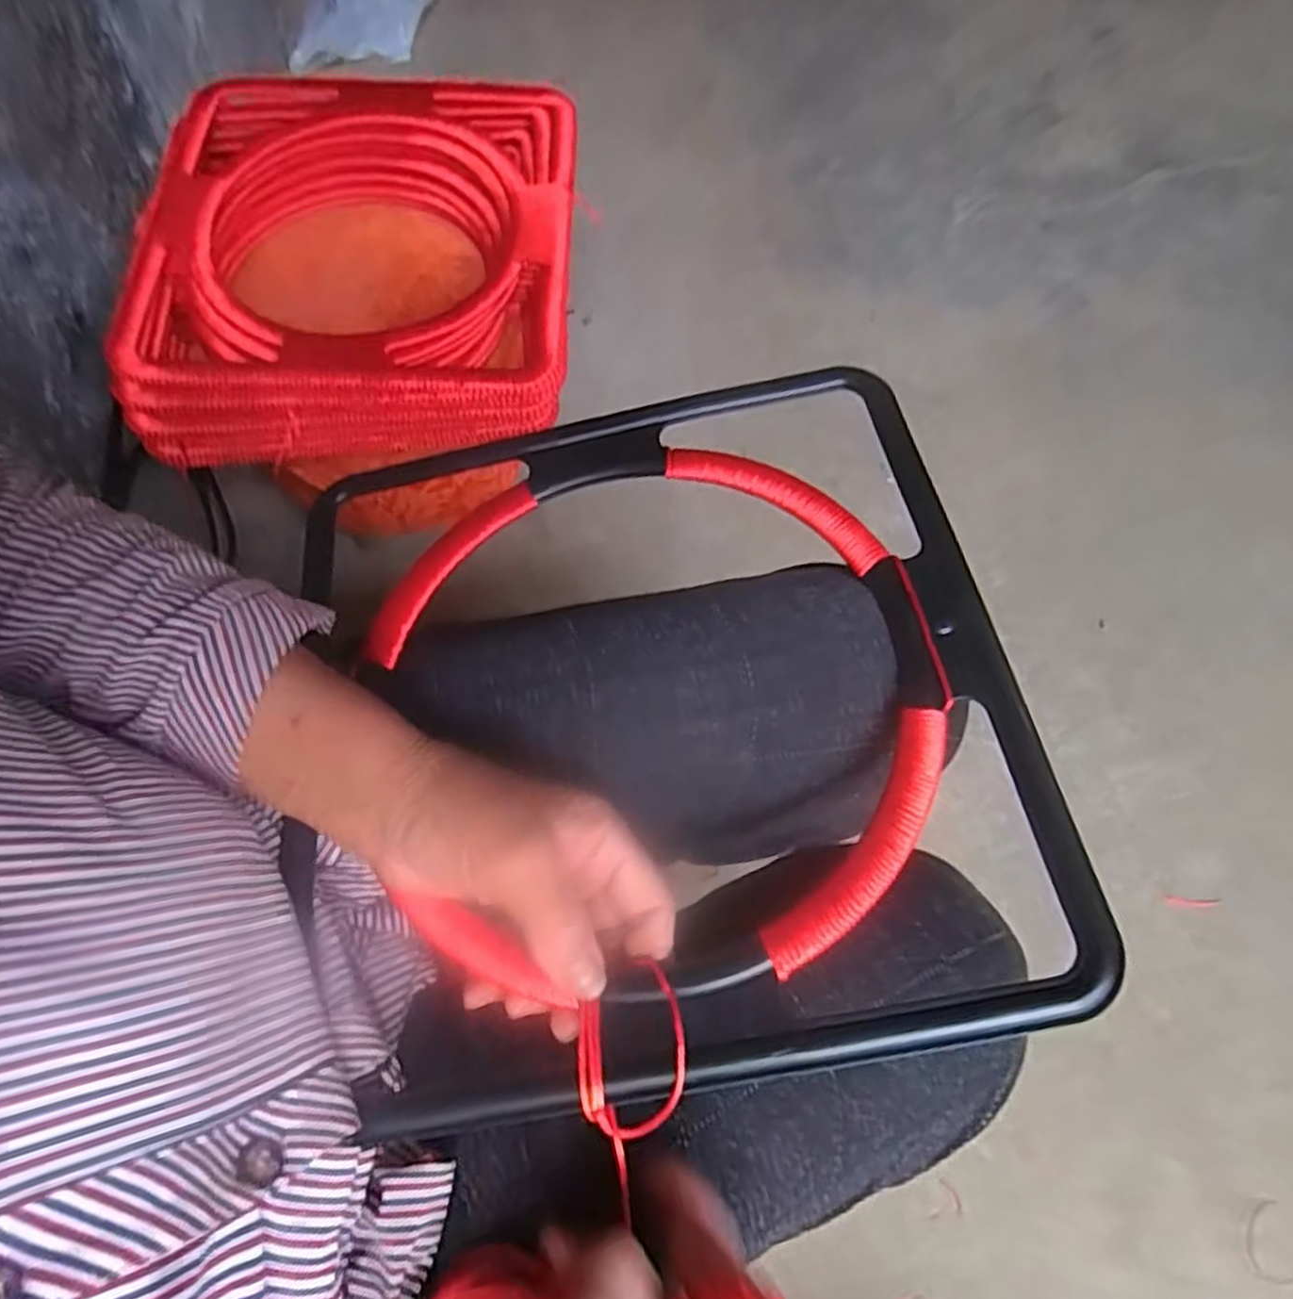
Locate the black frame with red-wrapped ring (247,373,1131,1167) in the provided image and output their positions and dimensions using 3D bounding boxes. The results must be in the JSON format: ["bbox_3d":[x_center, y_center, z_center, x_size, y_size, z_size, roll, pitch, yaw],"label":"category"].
[{"bbox_3d":[-0.004,0.018,0.342,0.321,0.043,0.320,-10,68,-2],"label":"black frame with red-wrapped ring"}]

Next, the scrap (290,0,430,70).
[{"bbox_3d":[-0.460,-1.051,1.240,0.186,0.050,0.280,6,69,4],"label":"scrap"}]

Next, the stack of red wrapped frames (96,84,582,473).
[{"bbox_3d":[-0.231,-0.332,0.633,0.343,0.084,0.334,-4,68,0],"label":"stack of red wrapped frames"}]

